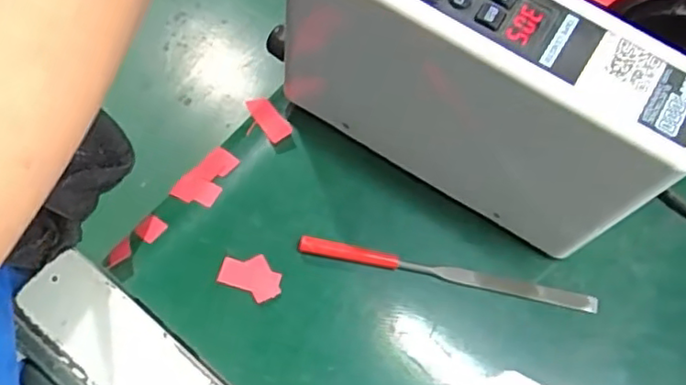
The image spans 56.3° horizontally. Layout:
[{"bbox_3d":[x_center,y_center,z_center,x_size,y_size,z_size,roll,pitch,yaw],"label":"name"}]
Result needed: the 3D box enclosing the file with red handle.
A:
[{"bbox_3d":[0.064,0.049,0.392,0.183,0.011,0.011,11,70,2],"label":"file with red handle"}]

